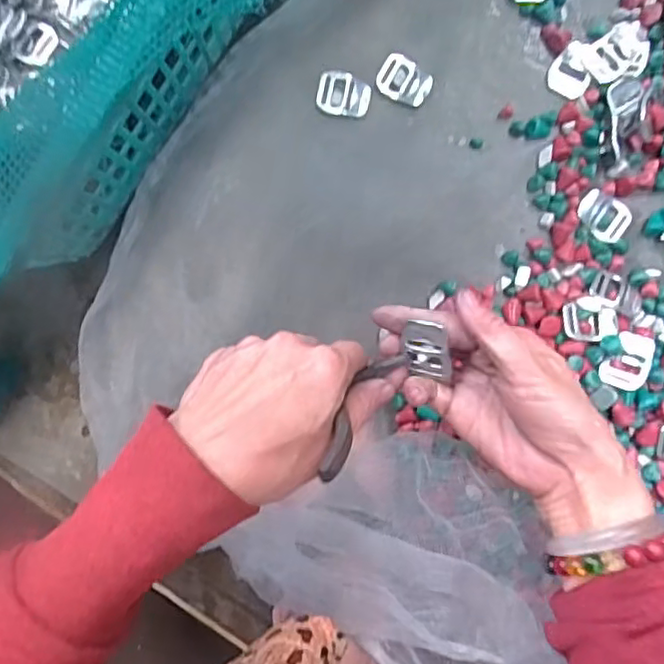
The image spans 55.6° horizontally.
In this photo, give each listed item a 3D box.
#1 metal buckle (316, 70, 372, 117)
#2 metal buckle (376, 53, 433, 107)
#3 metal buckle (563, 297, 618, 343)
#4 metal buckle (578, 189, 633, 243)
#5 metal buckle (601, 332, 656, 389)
[{"bbox_3d":[0.009,-0.176,0.466,0.038,0.007,0.031,8,93,4],"label":"metal buckle"},{"bbox_3d":[0.054,-0.186,0.467,0.038,0.004,0.030,27,94,2],"label":"metal buckle"},{"bbox_3d":[0.185,-0.009,0.447,0.038,0.007,0.032,5,80,5],"label":"metal buckle"},{"bbox_3d":[0.198,-0.084,0.461,0.038,0.007,0.029,32,95,2],"label":"metal buckle"},{"bbox_3d":[0.205,0.019,0.434,0.027,0.007,0.041,19,94,3],"label":"metal buckle"}]

